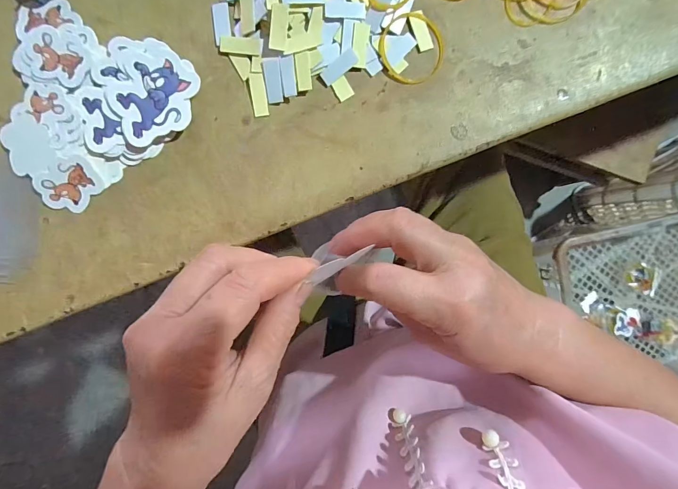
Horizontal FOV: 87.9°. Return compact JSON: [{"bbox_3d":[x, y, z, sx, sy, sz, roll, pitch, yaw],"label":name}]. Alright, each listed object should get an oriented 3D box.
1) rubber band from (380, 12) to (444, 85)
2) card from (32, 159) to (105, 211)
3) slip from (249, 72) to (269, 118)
[{"bbox_3d":[0.052,-0.140,0.250,0.047,0.004,0.046,0,92,-4],"label":"rubber band"},{"bbox_3d":[-0.181,-0.040,0.237,0.039,0.004,0.032,-31,109,-1],"label":"card"},{"bbox_3d":[-0.056,-0.105,0.246,0.010,0.004,0.029,-7,92,-4],"label":"slip"}]

